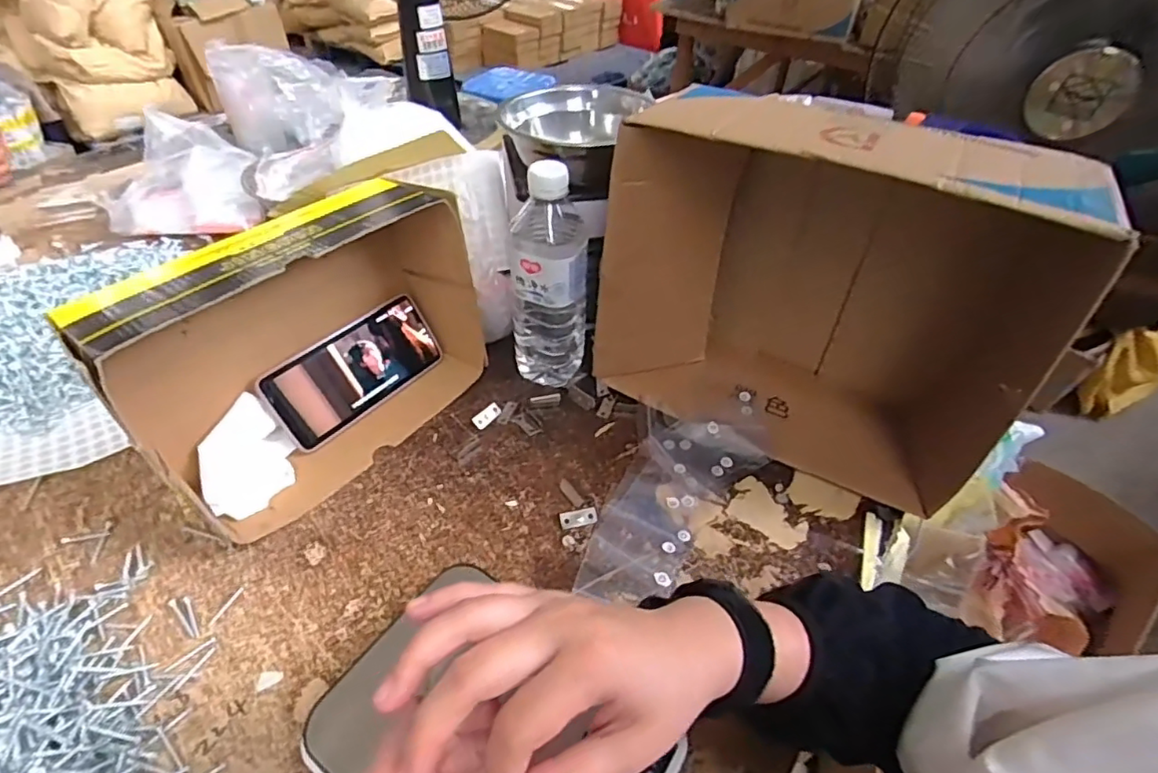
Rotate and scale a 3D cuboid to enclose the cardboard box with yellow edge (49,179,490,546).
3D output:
[{"bbox_3d":[-0.218,-0.032,0.480,0.117,0.187,0.272,29,50,25],"label":"cardboard box with yellow edge"}]

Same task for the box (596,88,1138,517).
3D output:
[{"bbox_3d":[0.192,-0.077,0.475,0.330,0.256,0.136,19,47,16],"label":"box"}]

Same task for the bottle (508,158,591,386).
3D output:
[{"bbox_3d":[-0.026,-0.093,0.528,0.071,0.208,0.061,0,44,-2],"label":"bottle"}]

